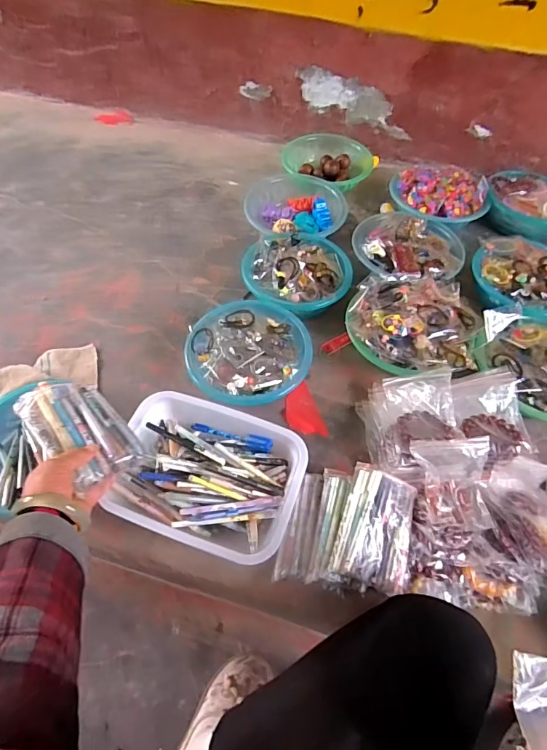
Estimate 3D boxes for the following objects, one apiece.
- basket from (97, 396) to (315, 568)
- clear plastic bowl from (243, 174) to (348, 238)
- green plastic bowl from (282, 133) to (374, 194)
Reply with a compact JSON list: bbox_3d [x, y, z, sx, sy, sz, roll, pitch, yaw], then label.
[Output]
[{"bbox_3d":[-0.101,0.150,0.680,0.285,0.102,0.217,16,57,9],"label":"basket"},{"bbox_3d":[0.047,-0.383,1.056,0.239,0.081,0.223,1,56,-2],"label":"clear plastic bowl"},{"bbox_3d":[0.136,-0.563,1.174,0.227,0.070,0.232,25,59,14],"label":"green plastic bowl"}]

